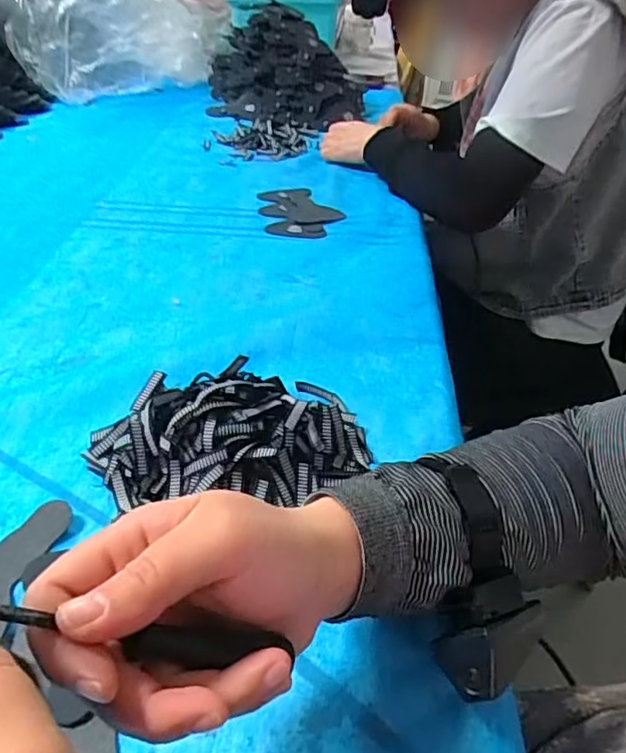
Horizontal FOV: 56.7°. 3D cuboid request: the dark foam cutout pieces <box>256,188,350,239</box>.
[{"bbox_3d":[-0.018,-0.217,0.754,0.101,0.009,0.136,-7,41,-12],"label":"dark foam cutout pieces"}]

